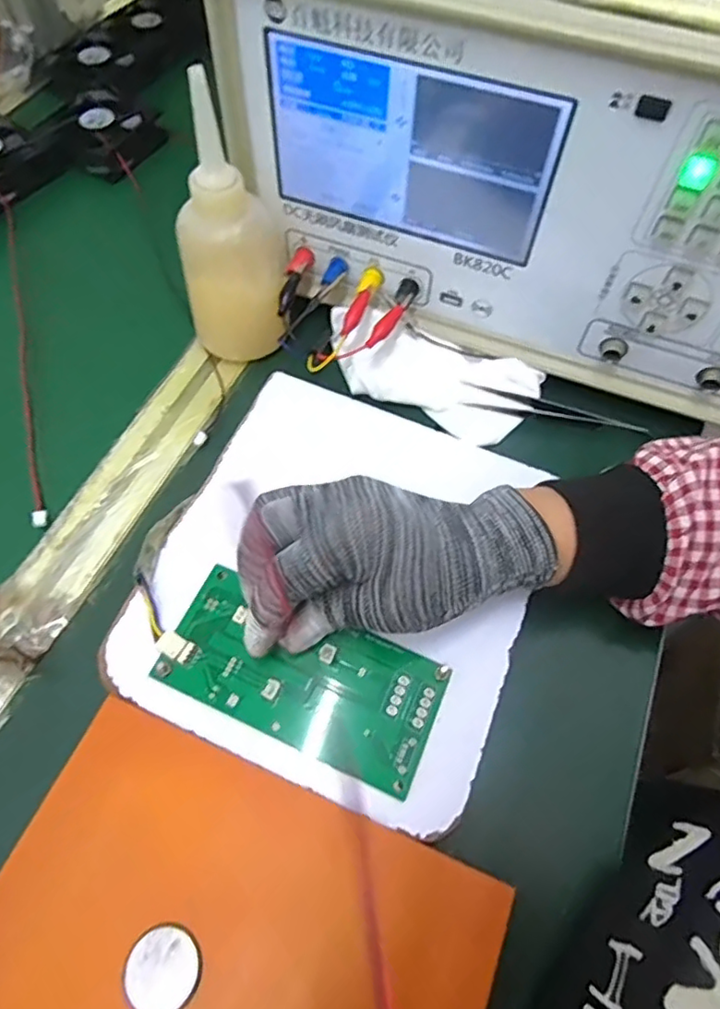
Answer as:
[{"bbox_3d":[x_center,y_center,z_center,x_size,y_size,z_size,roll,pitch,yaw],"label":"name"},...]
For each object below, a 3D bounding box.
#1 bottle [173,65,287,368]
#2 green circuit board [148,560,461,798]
[{"bbox_3d":[-0.078,-0.156,0.356,0.064,0.145,0.063,-10,63,-6],"label":"bottle"},{"bbox_3d":[-0.028,0.084,0.293,0.133,0.008,0.064,19,64,7],"label":"green circuit board"}]

